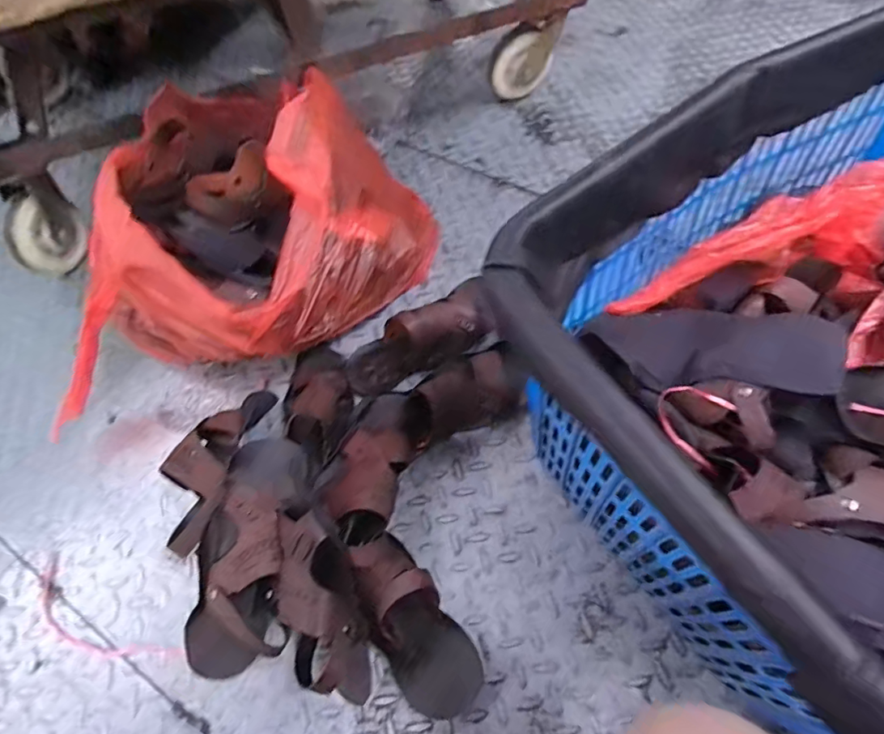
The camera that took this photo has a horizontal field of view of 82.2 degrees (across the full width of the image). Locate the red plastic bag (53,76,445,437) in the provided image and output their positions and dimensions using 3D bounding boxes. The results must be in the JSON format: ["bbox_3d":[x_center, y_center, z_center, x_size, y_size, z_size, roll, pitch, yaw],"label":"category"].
[{"bbox_3d":[-0.271,-0.164,0.734,0.431,0.277,0.522,10,61,10],"label":"red plastic bag"}]

